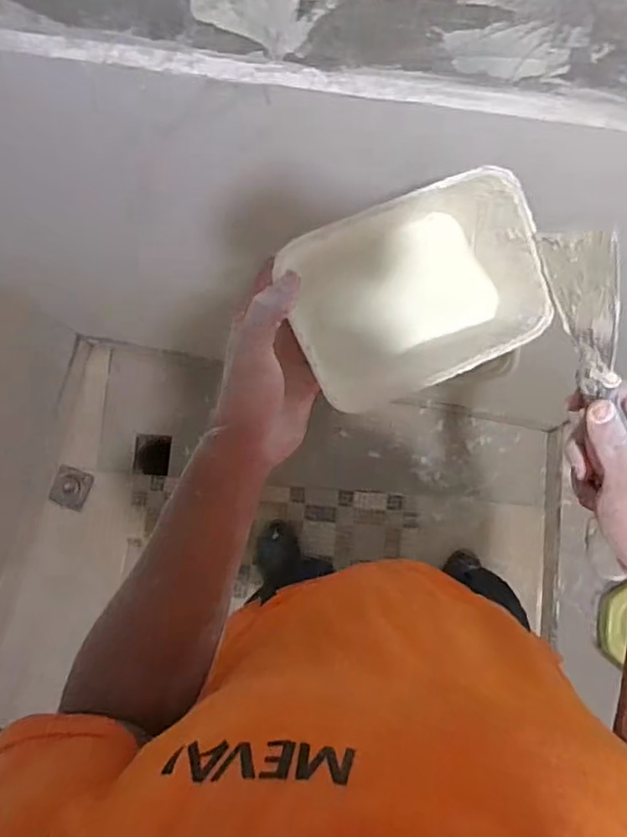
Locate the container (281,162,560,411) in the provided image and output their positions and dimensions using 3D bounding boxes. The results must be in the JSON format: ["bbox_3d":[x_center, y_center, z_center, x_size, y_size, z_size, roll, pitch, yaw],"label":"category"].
[{"bbox_3d":[0.072,-0.086,0.415,0.168,0.084,0.129,-16,100,-2],"label":"container"}]

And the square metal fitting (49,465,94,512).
[{"bbox_3d":[-0.650,0.188,1.579,0.016,0.106,0.105,5,74,44],"label":"square metal fitting"}]

